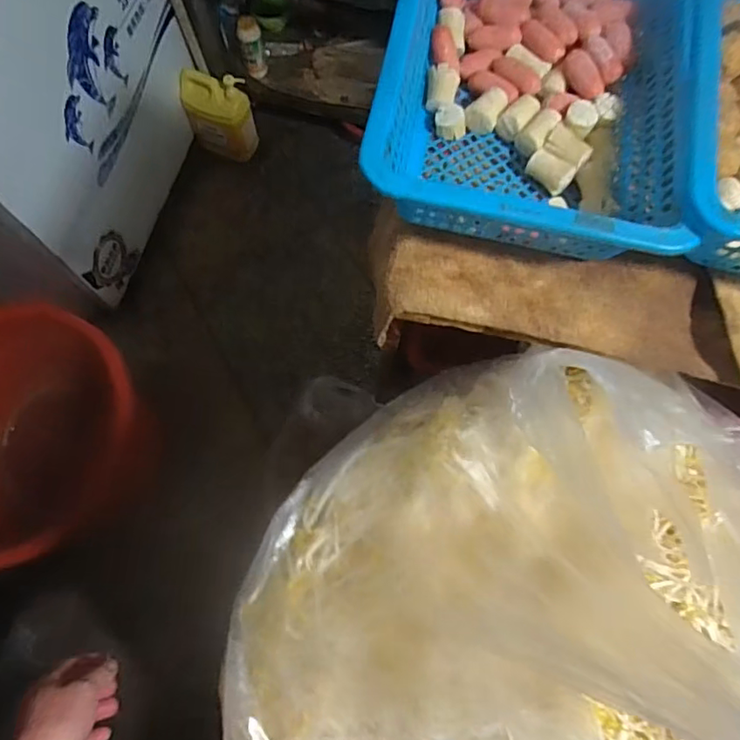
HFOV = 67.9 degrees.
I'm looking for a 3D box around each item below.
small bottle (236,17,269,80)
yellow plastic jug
[{"bbox_3d":[-0.314,-0.863,1.470,0.056,0.160,0.050,-12,72,-5],"label":"small bottle"},{"bbox_3d":[-0.426,-0.712,1.540,0.184,0.218,0.112,18,73,5],"label":"yellow plastic jug"}]

